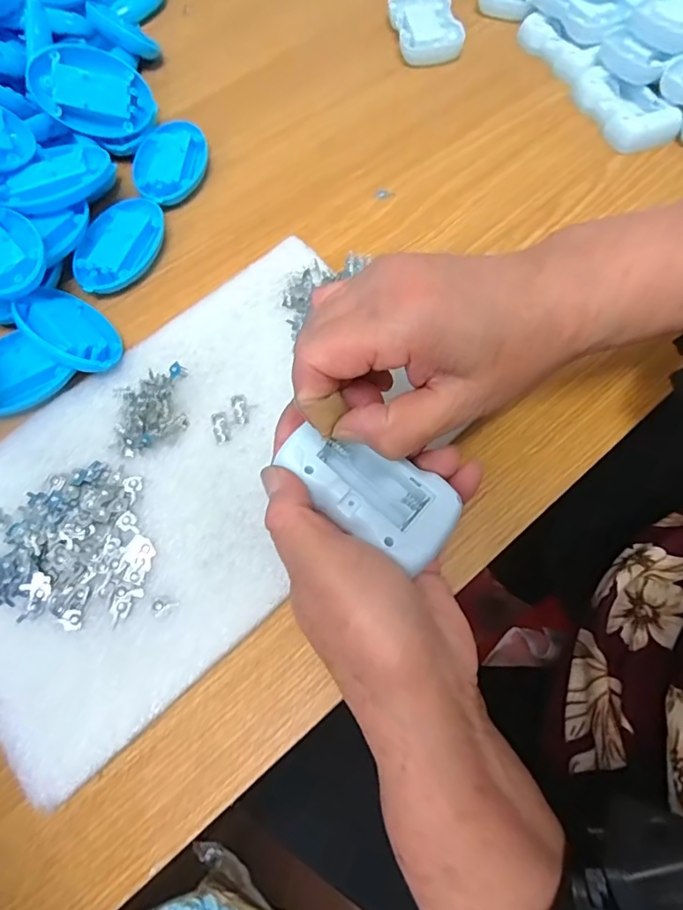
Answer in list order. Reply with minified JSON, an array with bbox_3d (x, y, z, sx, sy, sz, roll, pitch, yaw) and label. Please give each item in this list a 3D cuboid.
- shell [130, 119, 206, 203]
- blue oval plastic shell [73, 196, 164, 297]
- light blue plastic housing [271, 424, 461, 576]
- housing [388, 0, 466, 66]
[{"bbox_3d":[-0.133,-0.223,0.406,0.050,0.023,0.081,7,67,5],"label":"shell"},{"bbox_3d":[-0.155,-0.145,0.372,0.050,0.021,0.080,12,68,8],"label":"blue oval plastic shell"},{"bbox_3d":[0.014,0.015,0.243,0.081,0.022,0.043,33,70,16],"label":"light blue plastic housing"},{"bbox_3d":[0.076,-0.386,0.470,0.054,0.023,0.084,-11,66,-2],"label":"housing"}]

